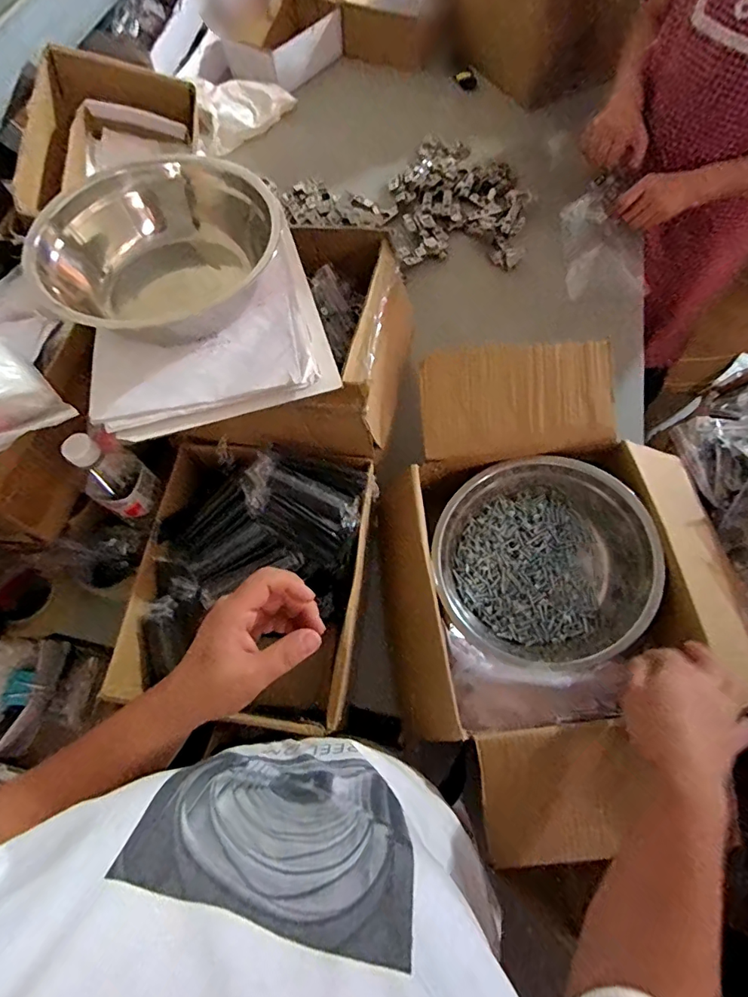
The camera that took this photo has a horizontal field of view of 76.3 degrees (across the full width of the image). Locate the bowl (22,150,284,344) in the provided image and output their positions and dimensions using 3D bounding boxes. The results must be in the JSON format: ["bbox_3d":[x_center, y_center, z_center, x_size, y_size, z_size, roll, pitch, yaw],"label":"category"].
[{"bbox_3d":[-0.219,-0.250,0.511,0.239,0.086,0.225,-1,67,2],"label":"bowl"}]

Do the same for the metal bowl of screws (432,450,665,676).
[{"bbox_3d":[0.205,0.083,0.601,0.246,0.094,0.255,-1,67,2],"label":"metal bowl of screws"}]

